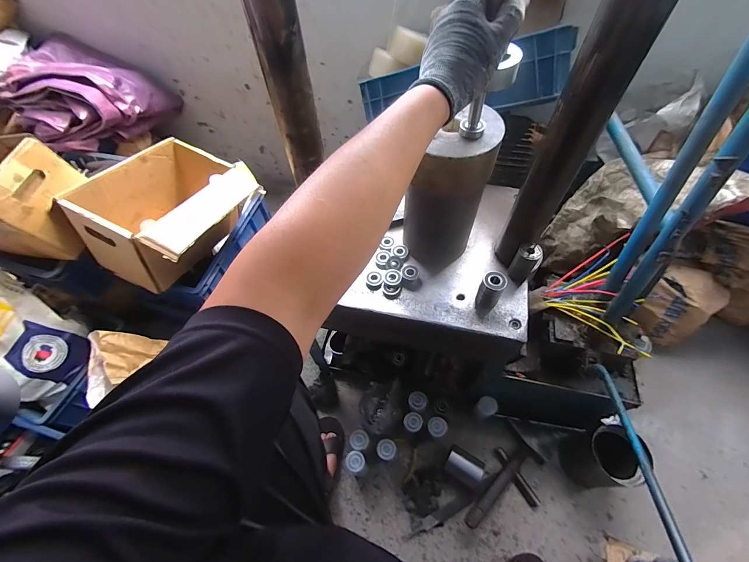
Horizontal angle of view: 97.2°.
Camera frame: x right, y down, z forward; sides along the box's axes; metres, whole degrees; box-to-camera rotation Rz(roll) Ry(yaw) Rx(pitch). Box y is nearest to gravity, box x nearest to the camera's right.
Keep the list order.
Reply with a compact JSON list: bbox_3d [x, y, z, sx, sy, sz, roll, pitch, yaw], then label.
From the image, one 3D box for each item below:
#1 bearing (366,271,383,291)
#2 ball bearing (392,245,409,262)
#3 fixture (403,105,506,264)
[{"bbox_3d":[0.000,0.000,0.630,0.031,0.015,0.034,-1,57,1],"label":"bearing"},{"bbox_3d":[0.052,-0.057,0.662,0.033,0.013,0.034,-1,57,1],"label":"ball bearing"},{"bbox_3d":[0.118,-0.138,0.579,0.129,0.266,0.108,16,59,12],"label":"fixture"}]

